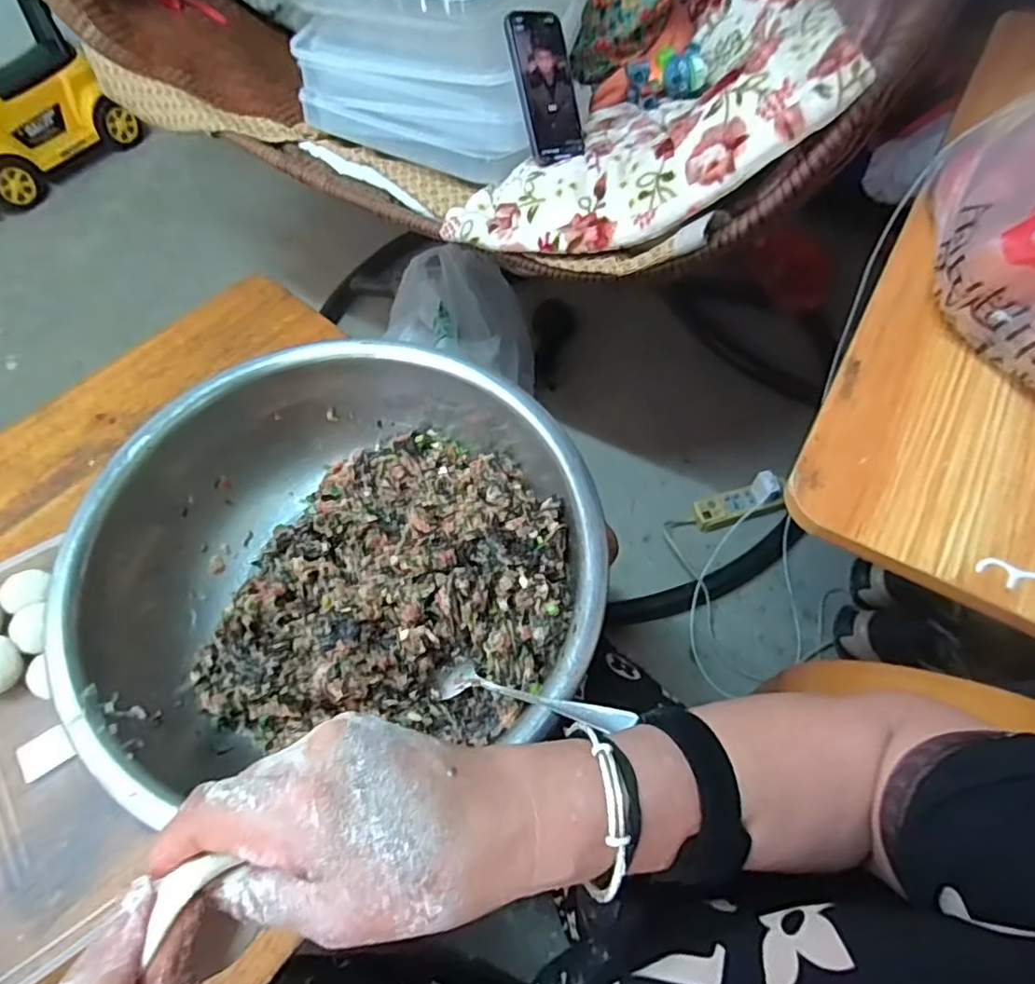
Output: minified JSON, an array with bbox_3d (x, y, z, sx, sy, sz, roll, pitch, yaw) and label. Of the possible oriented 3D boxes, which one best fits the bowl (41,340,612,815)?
[{"bbox_3d":[-0.130,0.044,0.491,0.365,0.121,0.317,-8,59,-3],"label":"bowl"}]

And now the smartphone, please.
[{"bbox_3d":[0.036,-0.486,0.719,0.078,0.162,0.015,-19,14,-28],"label":"smartphone"}]

